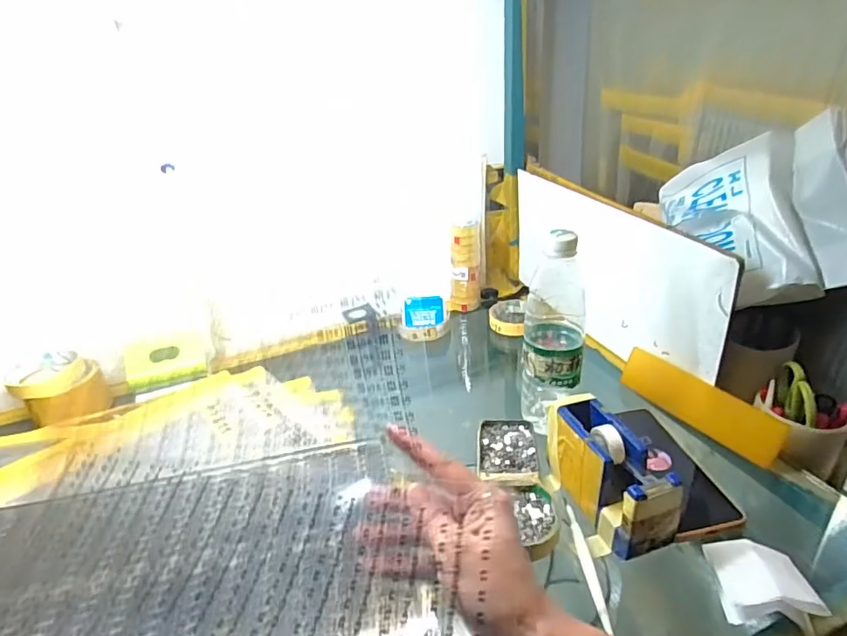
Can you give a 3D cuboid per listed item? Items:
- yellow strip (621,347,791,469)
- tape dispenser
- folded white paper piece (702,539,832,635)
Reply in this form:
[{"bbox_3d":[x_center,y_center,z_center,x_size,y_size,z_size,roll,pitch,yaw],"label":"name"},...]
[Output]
[{"bbox_3d":[0.302,0.093,0.582,0.009,0.054,0.183,0,22,-31],"label":"yellow strip"},{"bbox_3d":[0.160,0.136,0.466,0.070,0.072,0.130,-9,28,-7],"label":"tape dispenser"},{"bbox_3d":[0.258,0.199,0.401,0.064,0.035,0.069,1,28,12],"label":"folded white paper piece"}]

